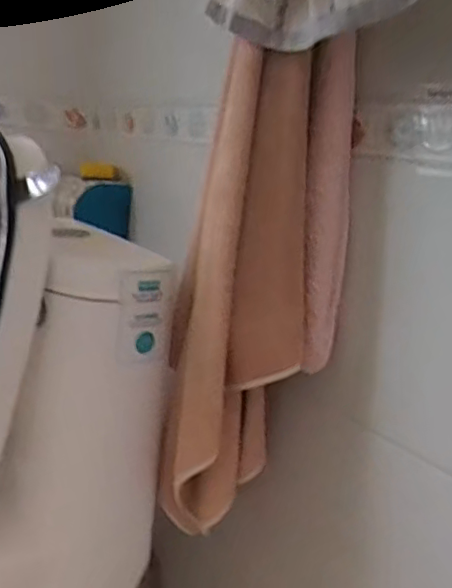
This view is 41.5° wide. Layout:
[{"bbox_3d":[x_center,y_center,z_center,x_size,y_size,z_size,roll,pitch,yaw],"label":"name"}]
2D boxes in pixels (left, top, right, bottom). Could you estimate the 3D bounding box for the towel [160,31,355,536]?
[{"bbox_3d":[0.037,0.004,0.692,0.180,0.541,0.108,8,13,4],"label":"towel"}]

